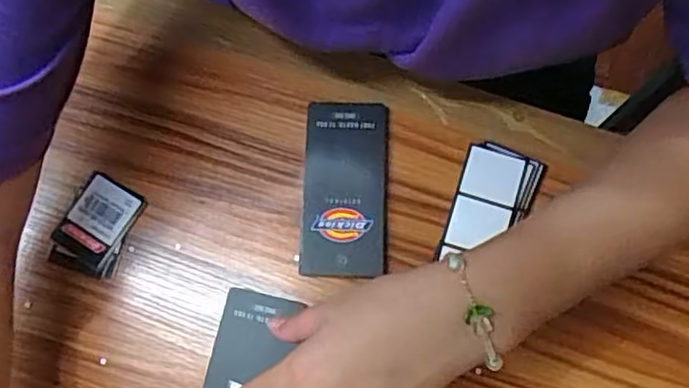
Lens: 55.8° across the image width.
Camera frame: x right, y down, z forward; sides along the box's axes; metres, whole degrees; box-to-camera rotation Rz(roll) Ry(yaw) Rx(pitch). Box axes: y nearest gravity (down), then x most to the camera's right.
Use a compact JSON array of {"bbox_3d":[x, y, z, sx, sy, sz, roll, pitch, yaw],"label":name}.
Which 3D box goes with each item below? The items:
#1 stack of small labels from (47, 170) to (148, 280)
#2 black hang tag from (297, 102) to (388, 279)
[{"bbox_3d":[-0.154,0.020,0.402,0.043,0.005,0.059,23,78,6],"label":"stack of small labels"},{"bbox_3d":[0.000,-0.004,0.400,0.051,0.005,0.107,2,79,1],"label":"black hang tag"}]

